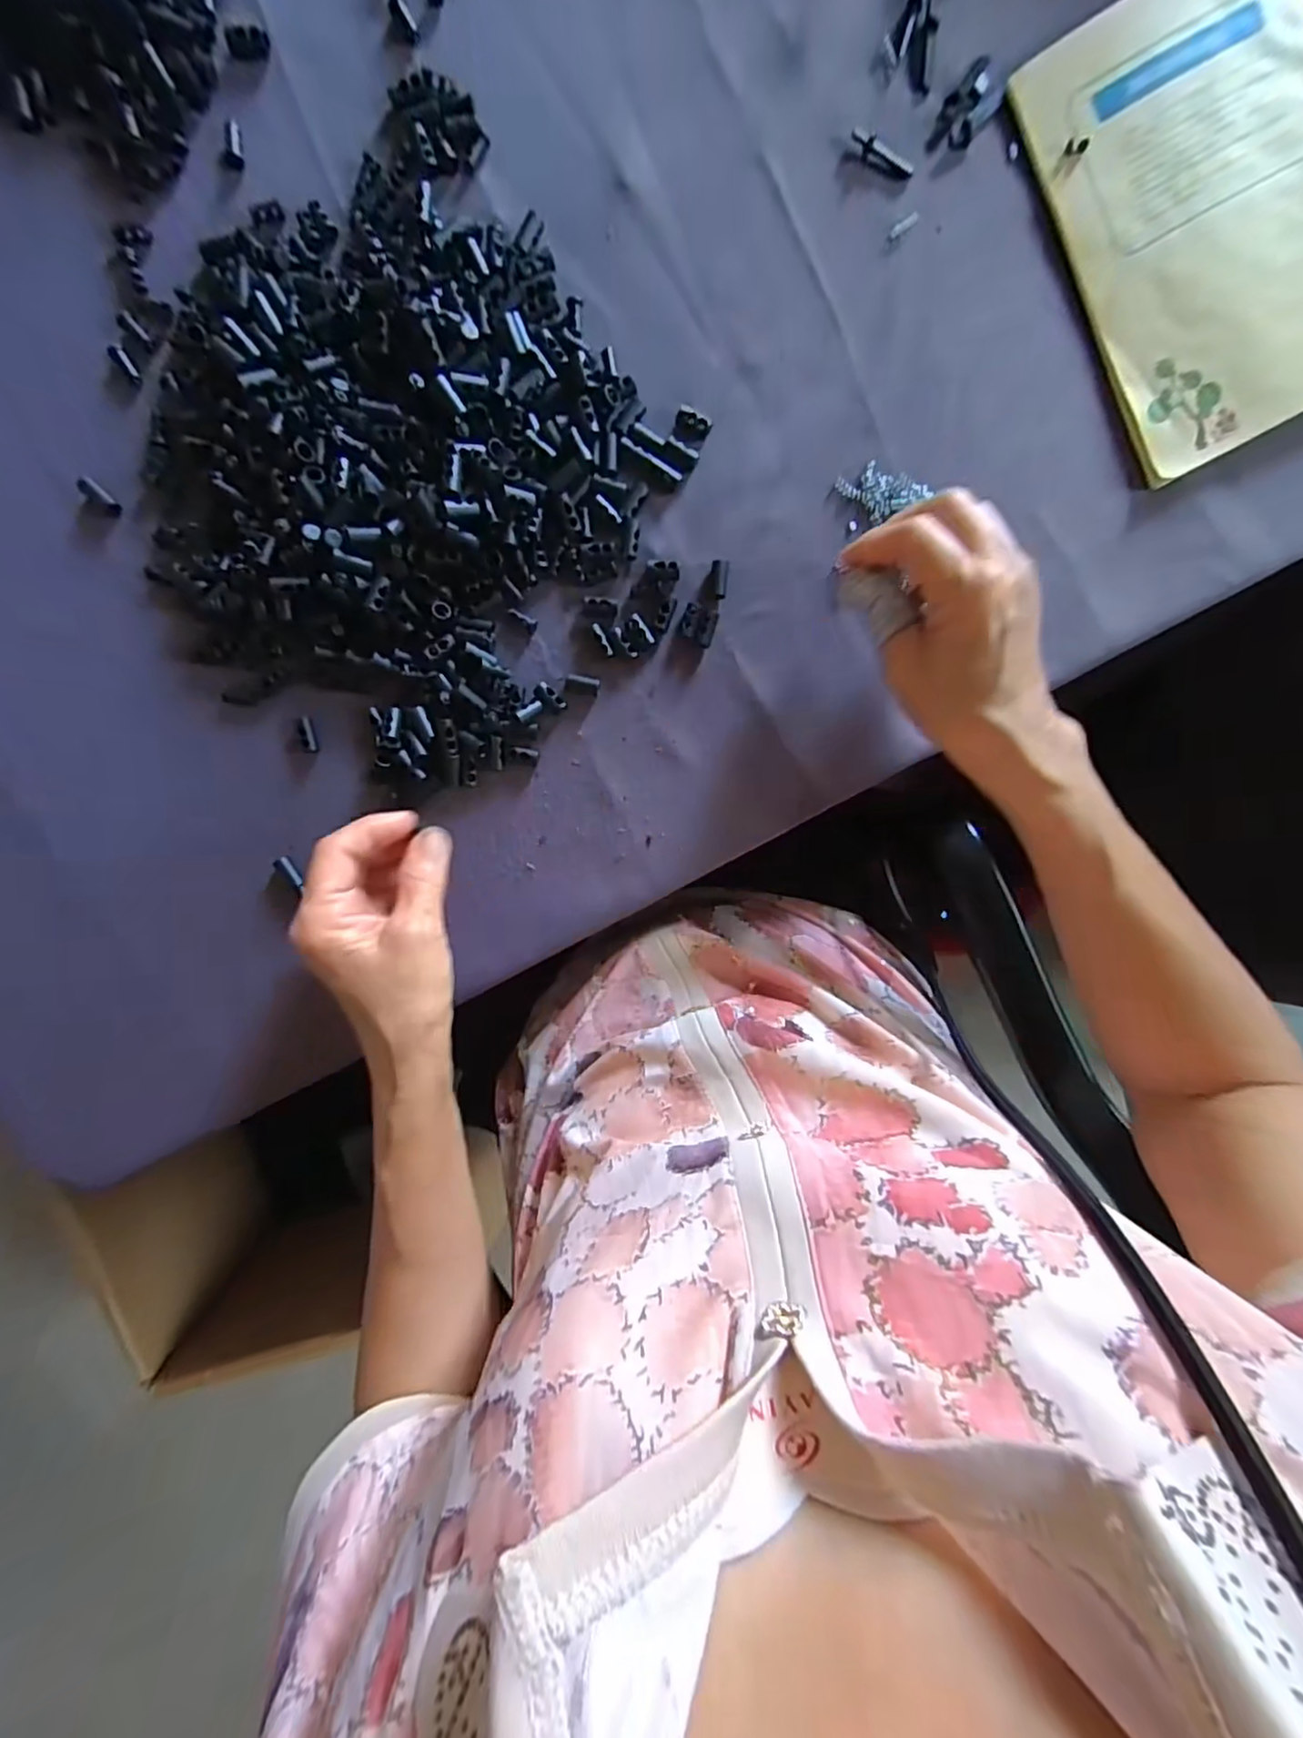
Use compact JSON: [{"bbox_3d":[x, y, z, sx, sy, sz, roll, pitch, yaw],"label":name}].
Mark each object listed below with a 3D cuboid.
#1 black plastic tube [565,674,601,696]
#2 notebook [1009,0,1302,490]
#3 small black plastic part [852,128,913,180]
[{"bbox_3d":[-0.037,-0.099,0.337,0.018,0.007,0.008,10,97,-2],"label":"black plastic tube"},{"bbox_3d":[0.280,-0.324,0.308,0.140,0.013,0.208,-26,96,3],"label":"notebook"},{"bbox_3d":[0.114,-0.353,0.310,0.034,0.004,0.009,31,96,-4],"label":"small black plastic part"}]

